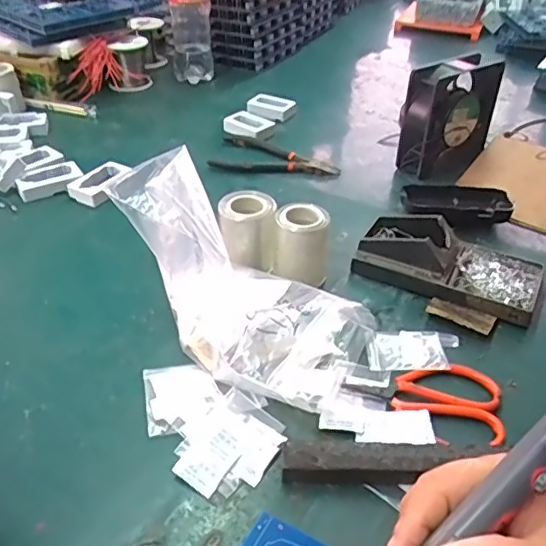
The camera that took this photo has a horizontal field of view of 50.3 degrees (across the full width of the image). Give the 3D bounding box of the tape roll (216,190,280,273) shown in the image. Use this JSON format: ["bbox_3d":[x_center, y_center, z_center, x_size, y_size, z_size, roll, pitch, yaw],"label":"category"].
[{"bbox_3d":[-0.021,-0.039,0.531,0.049,0.060,0.049,1,39,-1],"label":"tape roll"}]

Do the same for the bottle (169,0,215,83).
[{"bbox_3d":[-0.125,-0.407,0.874,0.064,0.234,0.053,-4,39,-6],"label":"bottle"}]

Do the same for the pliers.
[{"bbox_3d":[-0.004,-0.138,0.699,0.163,0.014,0.084,20,42,21],"label":"pliers"}]

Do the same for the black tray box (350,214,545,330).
[{"bbox_3d":[0.163,-0.012,0.530,0.162,0.037,0.086,20,42,22],"label":"black tray box"}]

